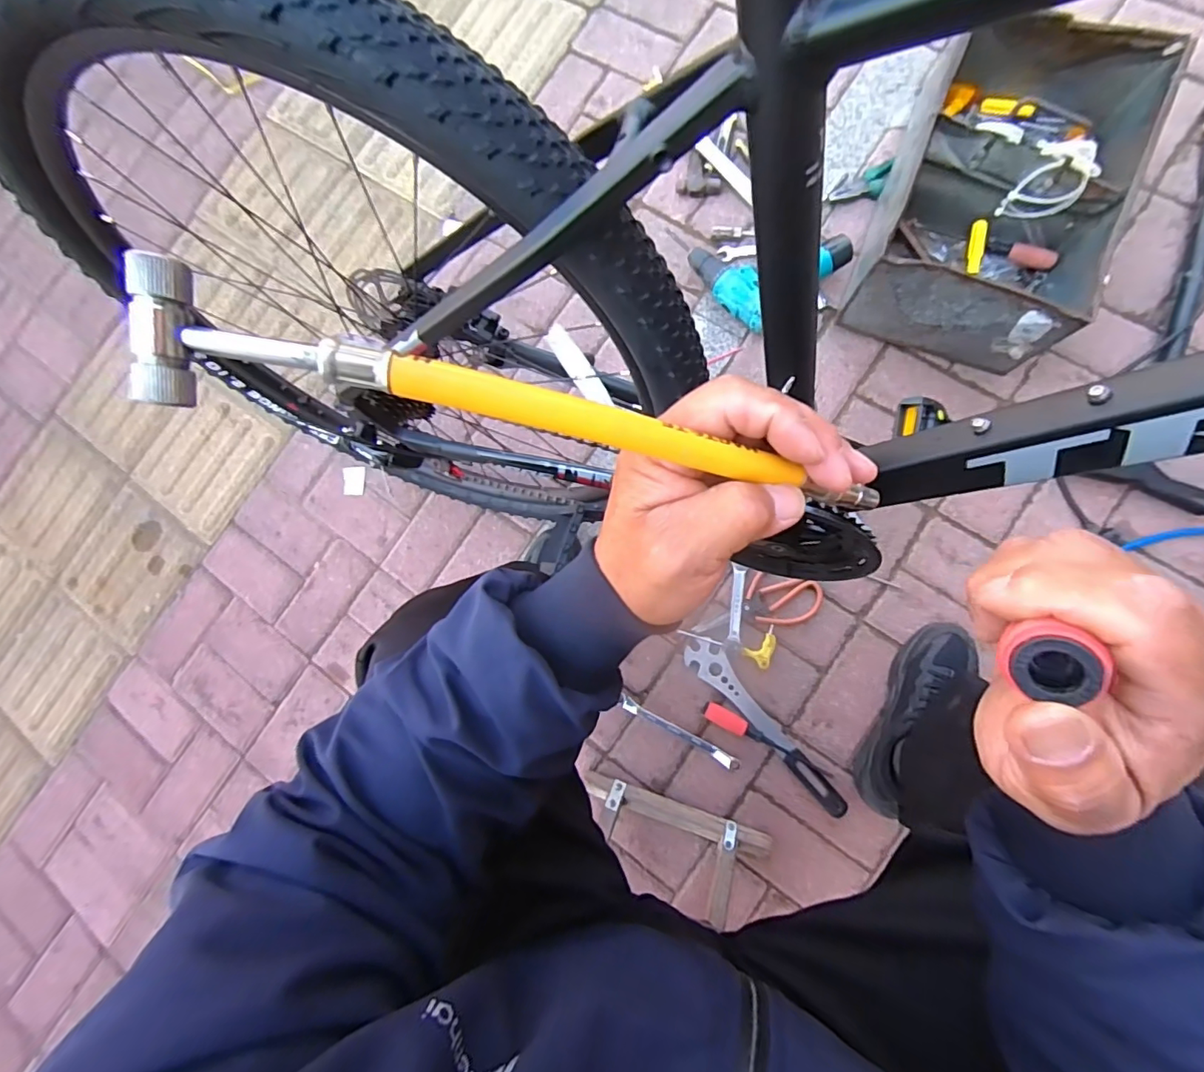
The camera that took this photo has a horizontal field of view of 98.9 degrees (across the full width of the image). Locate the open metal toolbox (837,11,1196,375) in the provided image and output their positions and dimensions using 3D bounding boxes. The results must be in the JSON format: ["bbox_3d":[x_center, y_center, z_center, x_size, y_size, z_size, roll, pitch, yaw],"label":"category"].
[{"bbox_3d":[0.571,-0.477,0.735,0.287,0.156,0.407,22,88,9],"label":"open metal toolbox"}]

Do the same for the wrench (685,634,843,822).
[{"bbox_3d":[0.246,0.290,0.788,0.052,0.016,0.319,-40,81,2],"label":"wrench"}]

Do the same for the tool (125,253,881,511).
[{"bbox_3d":[-0.008,-0.039,0.200,0.279,0.027,0.037,9,85,-19],"label":"tool"}]

